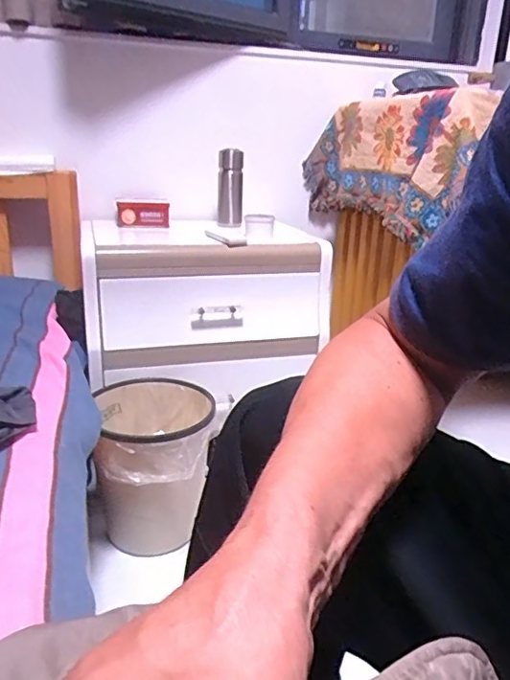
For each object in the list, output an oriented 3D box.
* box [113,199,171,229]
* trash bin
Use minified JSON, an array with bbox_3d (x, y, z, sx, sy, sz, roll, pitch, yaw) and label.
[{"bbox_3d":[-0.255,-0.290,1.231,0.124,0.058,0.025,-6,21,-23],"label":"box"},{"bbox_3d":[-0.184,0.237,1.014,0.208,0.240,0.241,-2,20,-13],"label":"trash bin"}]

